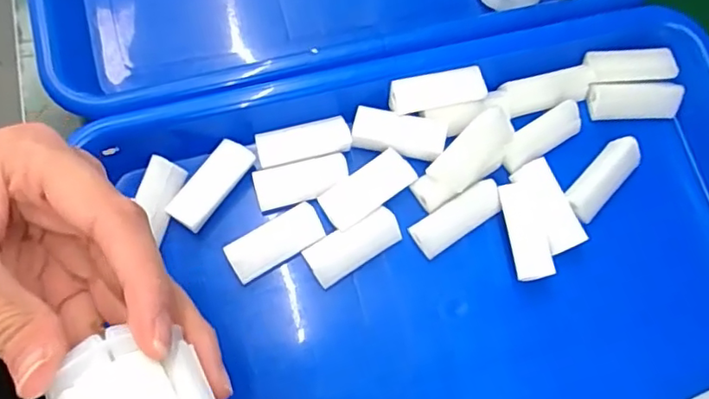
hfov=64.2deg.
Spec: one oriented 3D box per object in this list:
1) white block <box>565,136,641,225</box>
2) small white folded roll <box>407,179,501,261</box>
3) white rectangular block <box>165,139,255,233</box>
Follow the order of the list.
[{"bbox_3d":[0.125,-0.010,0.283,0.044,0.012,0.019,-43,82,-14],"label":"white block"},{"bbox_3d":[0.050,0.009,0.273,0.046,0.010,0.018,-32,79,-12],"label":"small white folded roll"},{"bbox_3d":[-0.069,-0.007,0.272,0.017,0.009,0.046,38,75,6],"label":"white rectangular block"}]

